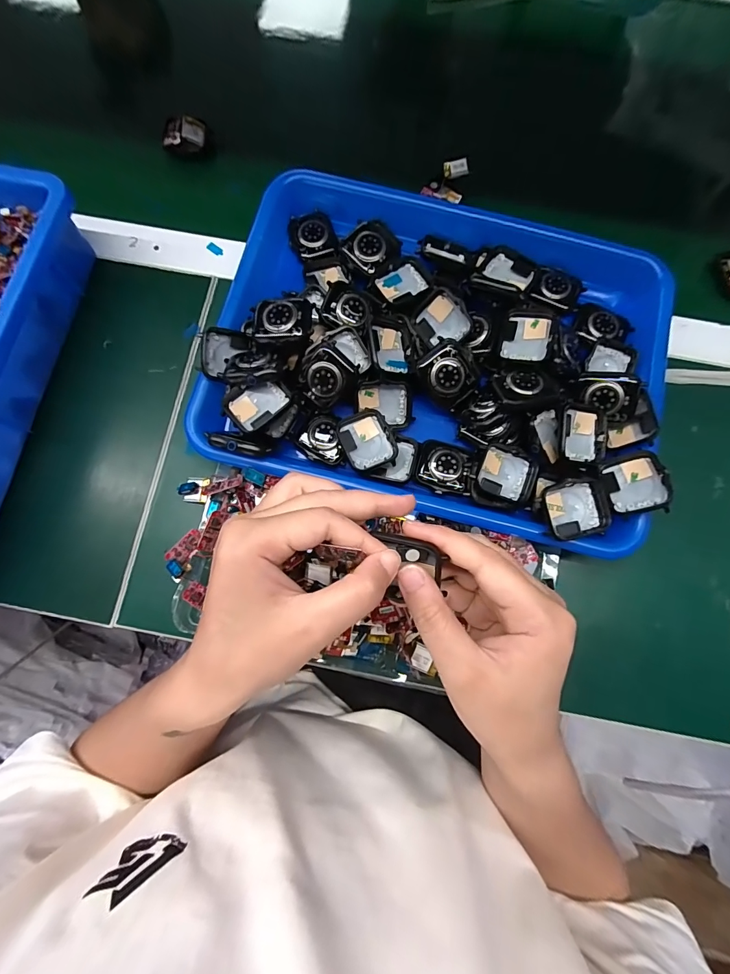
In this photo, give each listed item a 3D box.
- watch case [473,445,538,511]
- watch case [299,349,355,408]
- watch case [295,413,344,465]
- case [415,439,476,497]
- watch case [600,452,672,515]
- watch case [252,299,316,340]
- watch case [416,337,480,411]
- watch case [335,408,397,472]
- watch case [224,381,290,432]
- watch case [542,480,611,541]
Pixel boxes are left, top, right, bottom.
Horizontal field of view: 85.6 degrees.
[{"bbox_3d":[0.099,-0.006,0.278,0.042,0.016,0.040,17,78,3],"label":"watch case"},{"bbox_3d":[-0.028,-0.075,0.277,0.032,0.011,0.036,37,114,-17],"label":"watch case"},{"bbox_3d":[-0.029,-0.035,0.286,0.035,0.011,0.033,31,79,5],"label":"watch case"},{"bbox_3d":[0.058,-0.015,0.284,0.039,0.010,0.036,14,78,2],"label":"case"},{"bbox_3d":[0.185,-0.001,0.268,0.035,0.008,0.041,-23,52,30],"label":"watch case"},{"bbox_3d":[-0.058,-0.117,0.276,0.043,0.007,0.031,3,78,0],"label":"watch case"},{"bbox_3d":[0.059,-0.081,0.284,0.041,0.011,0.041,40,96,-12],"label":"watch case"},{"bbox_3d":[0.002,-0.033,0.284,0.035,0.009,0.042,-23,79,-6],"label":"watch case"},{"bbox_3d":[-0.073,-0.057,0.269,0.041,0.008,0.030,-38,81,-8],"label":"watch case"},{"bbox_3d":[0.141,0.015,0.262,0.040,0.011,0.037,-7,78,-2],"label":"watch case"}]

